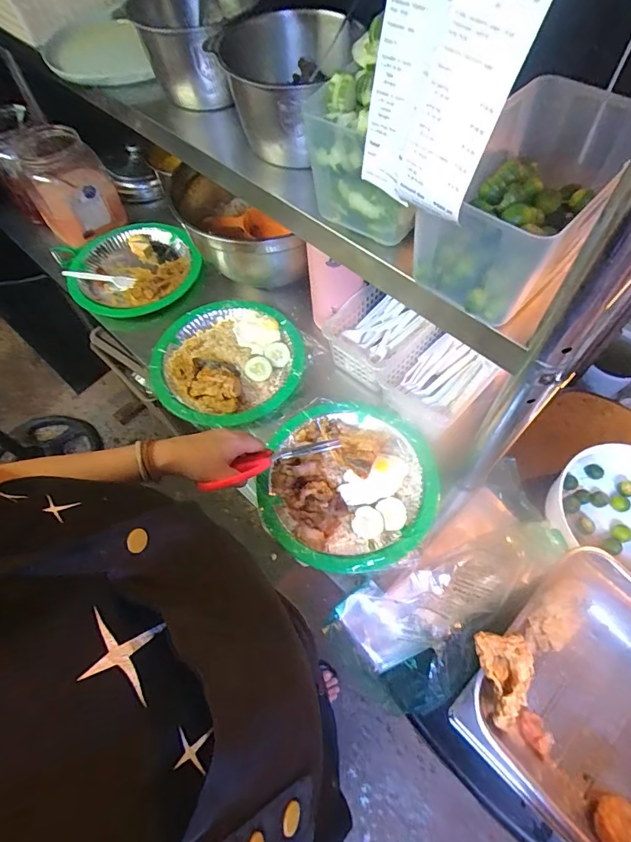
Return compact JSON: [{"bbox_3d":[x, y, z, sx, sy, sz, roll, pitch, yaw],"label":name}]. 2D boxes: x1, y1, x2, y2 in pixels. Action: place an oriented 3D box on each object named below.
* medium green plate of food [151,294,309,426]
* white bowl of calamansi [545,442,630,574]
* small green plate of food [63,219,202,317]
[{"bbox_3d":[-0.147,-0.112,0.749,0.239,0.039,0.244,-1,62,2],"label":"medium green plate of food"},{"bbox_3d":[0.463,0.140,0.669,0.203,0.068,0.196,30,67,17],"label":"white bowl of calamansi"},{"bbox_3d":[-0.351,-0.297,0.870,0.248,0.028,0.235,-28,64,-13],"label":"small green plate of food"}]

